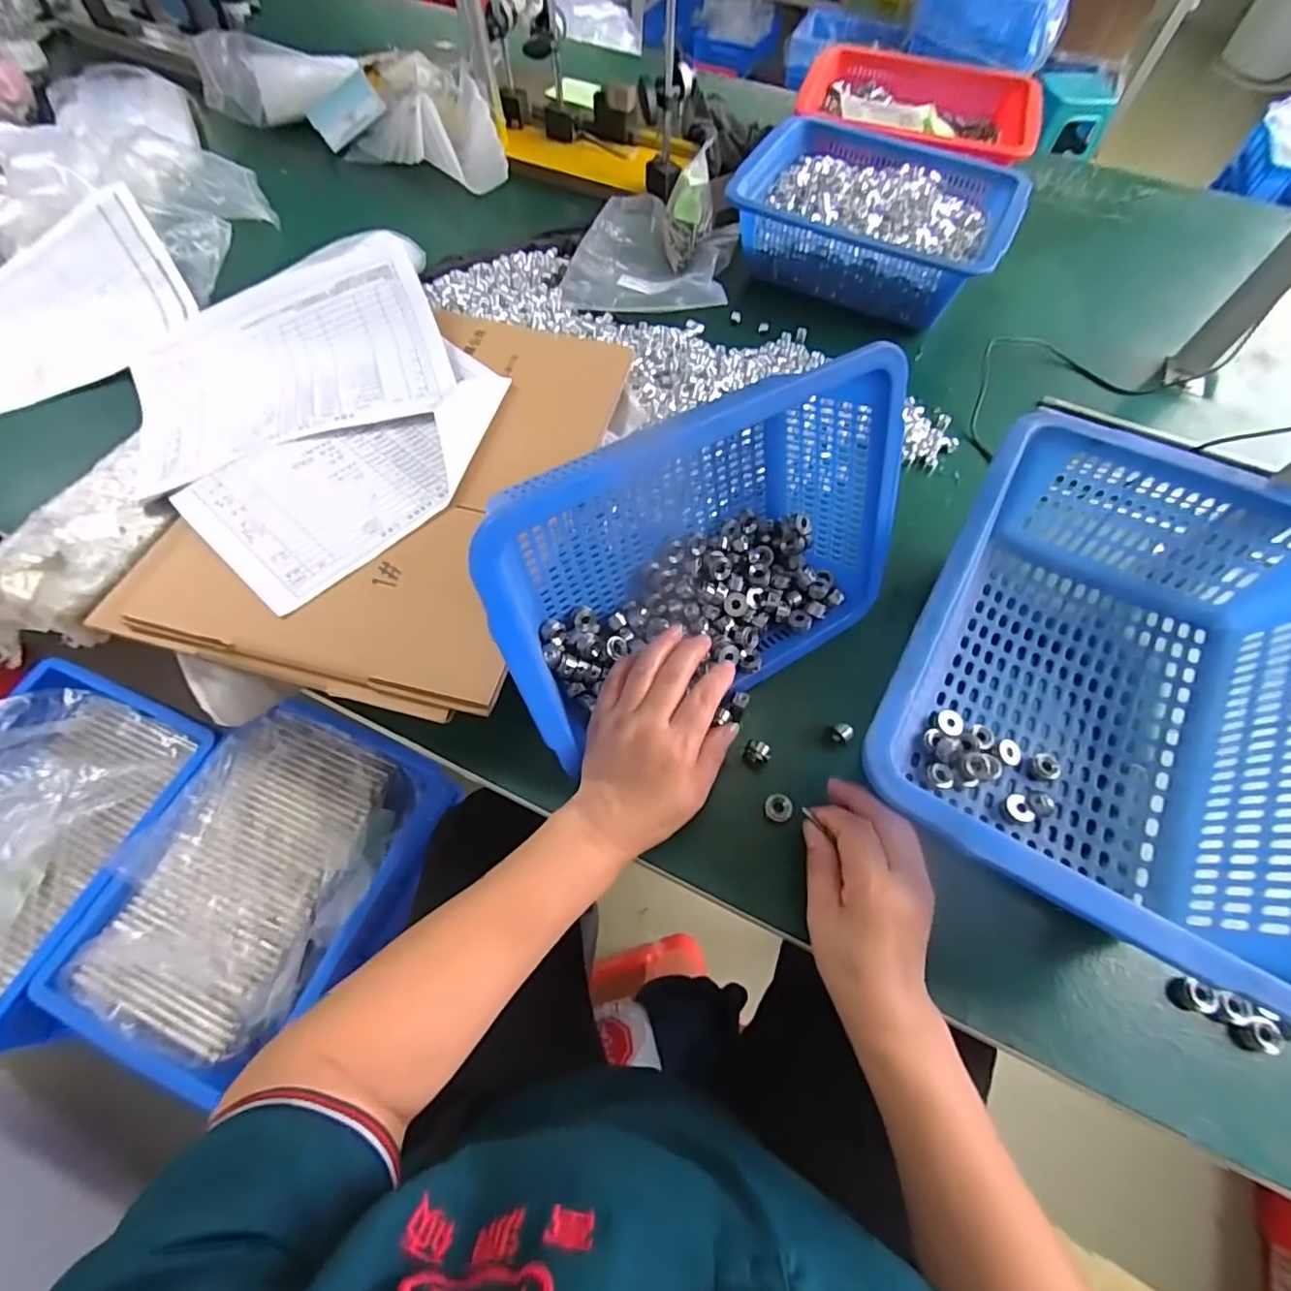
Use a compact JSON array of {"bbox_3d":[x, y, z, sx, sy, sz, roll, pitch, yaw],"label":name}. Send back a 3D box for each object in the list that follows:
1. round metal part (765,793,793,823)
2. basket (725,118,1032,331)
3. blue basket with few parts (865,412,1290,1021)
[{"bbox_3d":[0.098,0.119,0.427,0.020,0.012,0.018,7,63,2],"label":"round metal part"},{"bbox_3d":[0.284,-0.536,0.719,0.303,0.082,0.252,25,65,11],"label":"basket"},{"bbox_3d":[0.328,0.029,0.421,0.276,0.124,0.359,33,67,14],"label":"blue basket with few parts"}]

